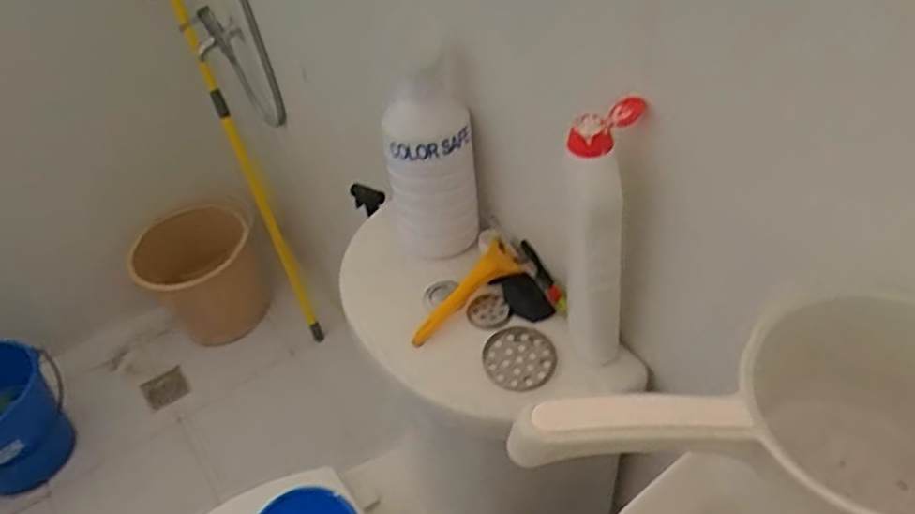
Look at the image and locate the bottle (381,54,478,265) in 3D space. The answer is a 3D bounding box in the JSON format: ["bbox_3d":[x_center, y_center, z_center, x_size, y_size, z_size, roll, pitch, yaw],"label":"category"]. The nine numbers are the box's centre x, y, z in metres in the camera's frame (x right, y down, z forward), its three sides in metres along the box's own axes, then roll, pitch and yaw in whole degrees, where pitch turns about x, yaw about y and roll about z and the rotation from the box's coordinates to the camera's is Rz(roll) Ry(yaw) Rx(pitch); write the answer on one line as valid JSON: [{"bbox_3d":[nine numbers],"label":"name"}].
[{"bbox_3d":[-0.030,-0.099,0.762,0.096,0.196,0.069,-10,44,-2],"label":"bottle"}]

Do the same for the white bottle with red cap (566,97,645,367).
[{"bbox_3d":[0.120,-0.011,0.606,0.061,0.251,0.053,-1,44,7],"label":"white bottle with red cap"}]

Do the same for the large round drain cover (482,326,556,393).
[{"bbox_3d":[0.062,0.101,0.694,0.066,0.014,0.075,-19,45,-9],"label":"large round drain cover"}]

